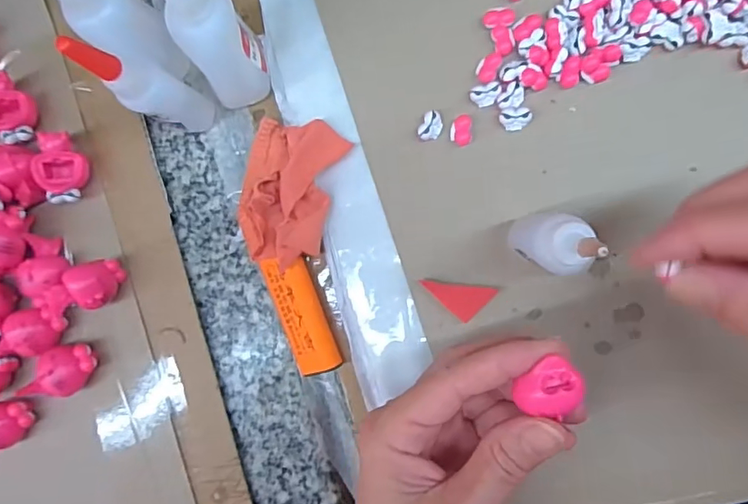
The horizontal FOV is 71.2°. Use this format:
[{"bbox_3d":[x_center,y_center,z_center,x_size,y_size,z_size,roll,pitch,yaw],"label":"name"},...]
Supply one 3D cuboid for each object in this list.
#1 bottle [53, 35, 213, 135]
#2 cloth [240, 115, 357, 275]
[{"bbox_3d":[-0.103,-0.074,0.237,0.023,0.089,0.021,0,89,8],"label":"bottle"},{"bbox_3d":[-0.045,-0.031,0.261,0.047,0.018,0.070,16,92,8],"label":"cloth"}]

